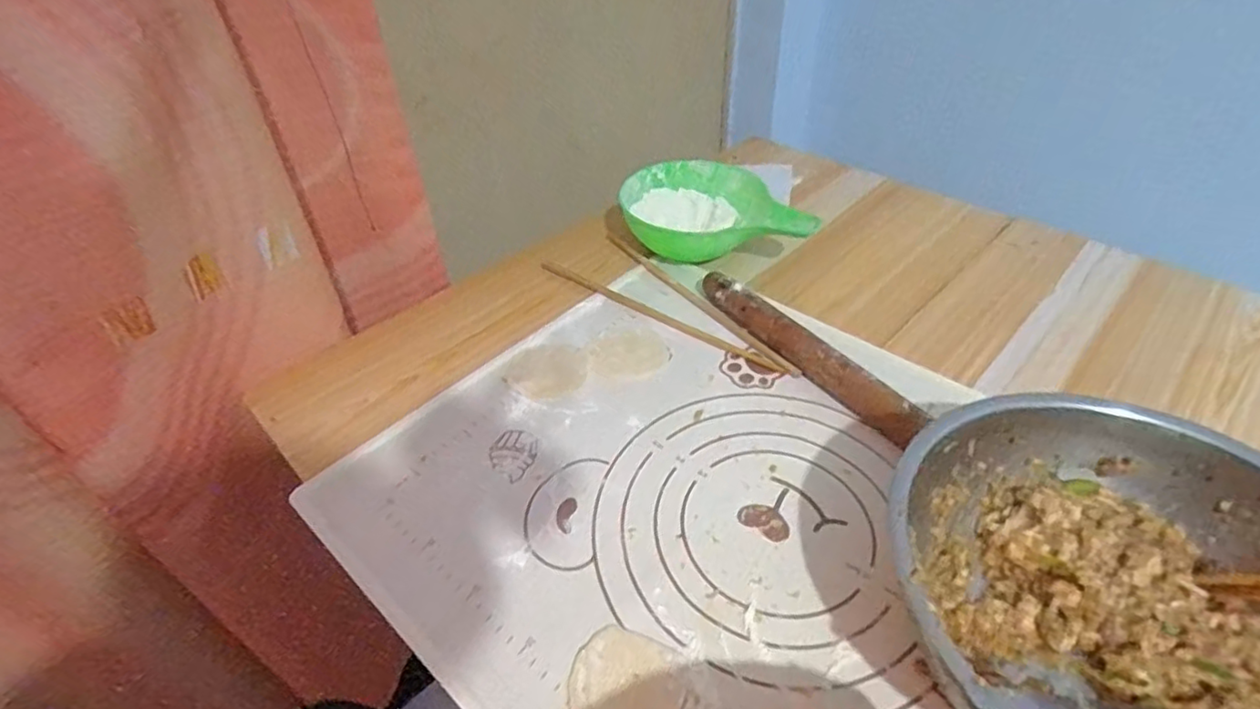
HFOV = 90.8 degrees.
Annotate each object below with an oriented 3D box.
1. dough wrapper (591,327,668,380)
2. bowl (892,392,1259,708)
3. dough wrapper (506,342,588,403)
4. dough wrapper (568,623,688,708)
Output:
[{"bbox_3d":[-0.001,-0.002,0.522,0.066,0.004,0.057,-25,47,-24],"label":"dough wrapper"},{"bbox_3d":[0.243,0.128,0.309,0.217,0.085,0.217,-31,50,-29],"label":"bowl"},{"bbox_3d":[-0.067,0.012,0.510,0.065,0.004,0.064,28,50,29],"label":"dough wrapper"},{"bbox_3d":[-0.005,0.178,0.325,0.058,0.004,0.063,20,46,23],"label":"dough wrapper"}]

